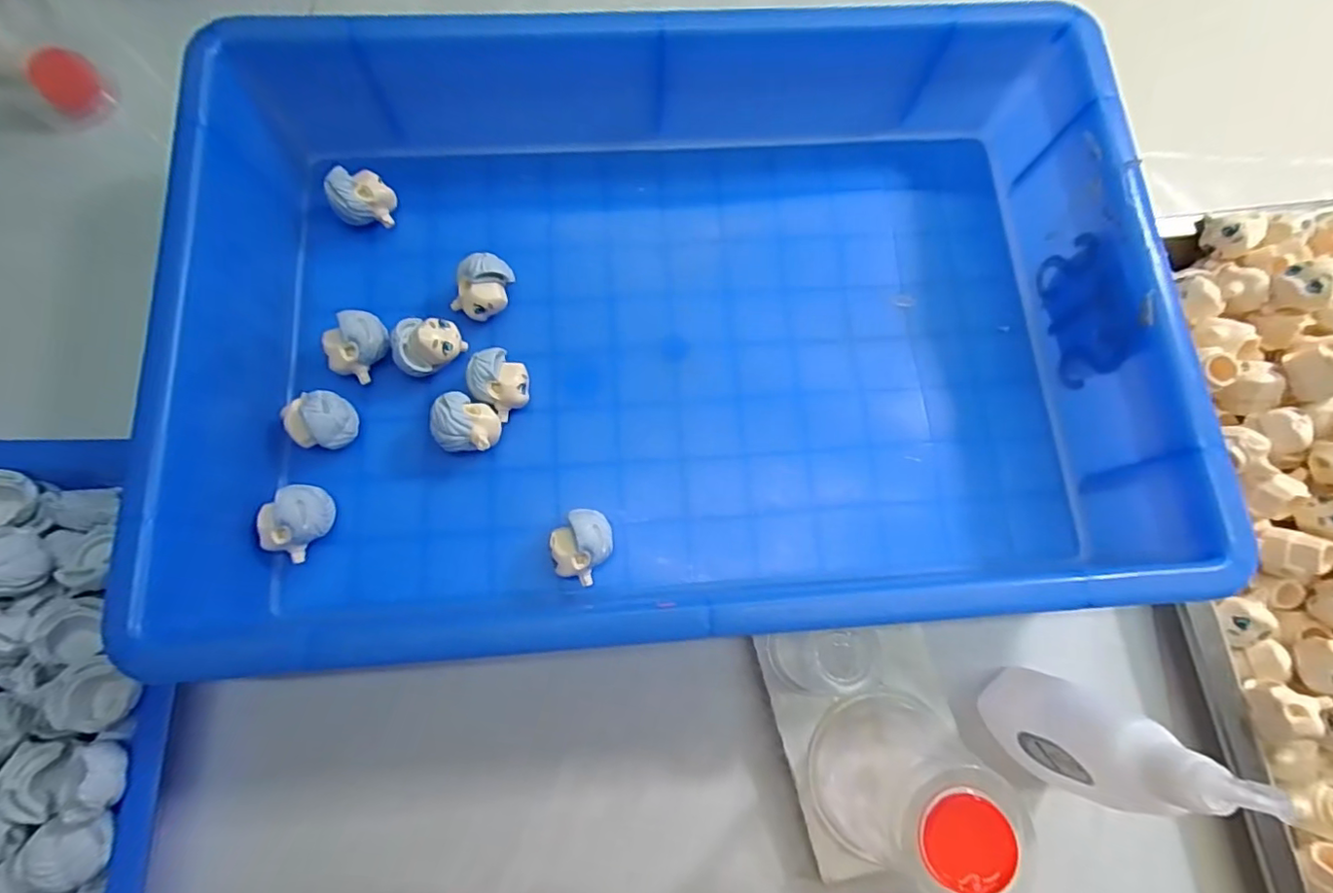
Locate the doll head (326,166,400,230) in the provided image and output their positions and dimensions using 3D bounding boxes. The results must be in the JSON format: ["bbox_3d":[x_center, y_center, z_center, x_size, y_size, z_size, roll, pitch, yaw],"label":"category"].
[{"bbox_3d":[-0.138,-0.113,0.263,0.023,0.025,0.021,1,77,-1],"label":"doll head"}]

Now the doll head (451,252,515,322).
[{"bbox_3d":[-0.080,-0.069,0.254,0.020,0.024,0.026,30,78,5],"label":"doll head"}]

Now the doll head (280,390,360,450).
[{"bbox_3d":[-0.142,-0.010,0.236,0.023,0.026,0.020,-40,81,-9],"label":"doll head"}]

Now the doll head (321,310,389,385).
[{"bbox_3d":[-0.132,-0.043,0.246,0.017,0.022,0.027,34,79,6],"label":"doll head"}]

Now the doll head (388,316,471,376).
[{"bbox_3d":[-0.104,-0.044,0.248,0.023,0.022,0.027,41,80,7],"label":"doll head"}]

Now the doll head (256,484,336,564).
[{"bbox_3d":[-0.146,0.029,0.227,0.020,0.025,0.027,41,80,7],"label":"doll head"}]

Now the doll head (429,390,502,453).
[{"bbox_3d":[-0.083,-0.007,0.241,0.026,0.024,0.023,28,78,5],"label":"doll head"}]

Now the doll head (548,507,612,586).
[{"bbox_3d":[-0.033,0.040,0.231,0.022,0.025,0.027,37,79,7],"label":"doll head"}]

